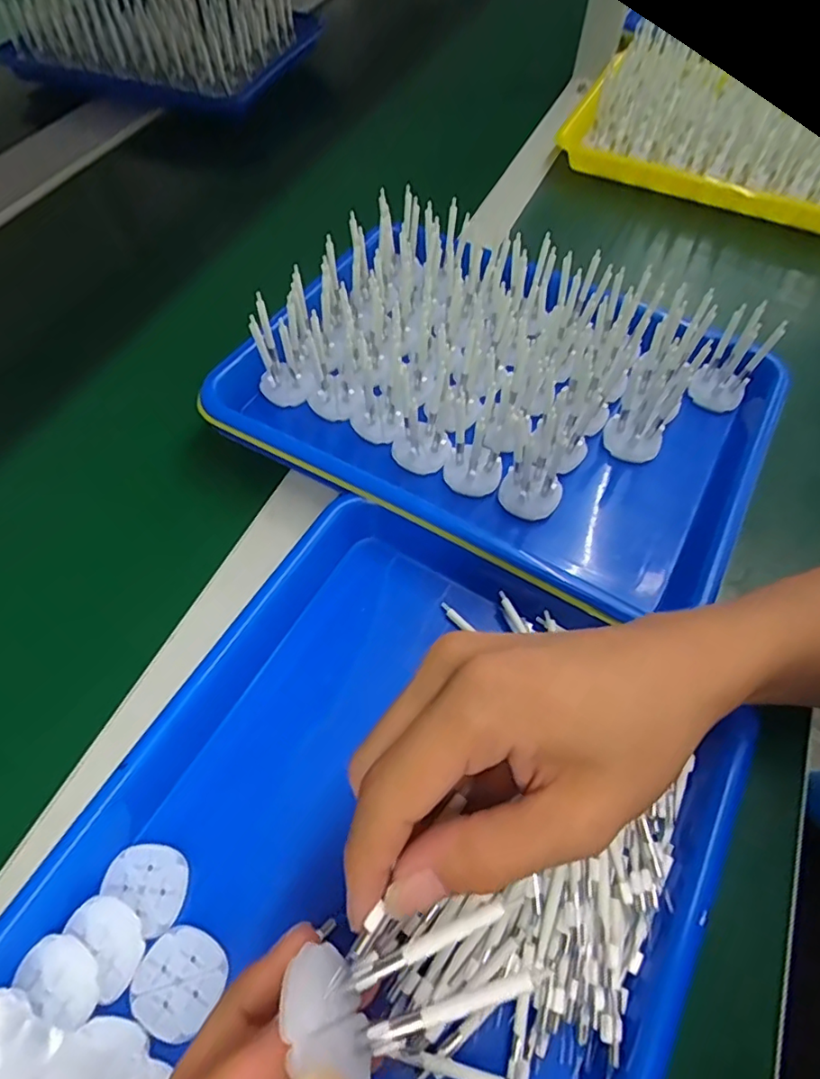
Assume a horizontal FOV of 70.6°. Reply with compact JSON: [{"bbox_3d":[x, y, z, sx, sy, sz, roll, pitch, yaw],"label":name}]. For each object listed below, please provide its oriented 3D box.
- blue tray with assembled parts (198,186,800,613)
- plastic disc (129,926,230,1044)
[{"bbox_3d":[0.062,-0.104,0.384,0.336,0.063,0.248,26,62,14],"label":"blue tray with assembled parts"},{"bbox_3d":[-0.096,0.182,0.239,0.034,0.004,0.034,0,59,0],"label":"plastic disc"}]

